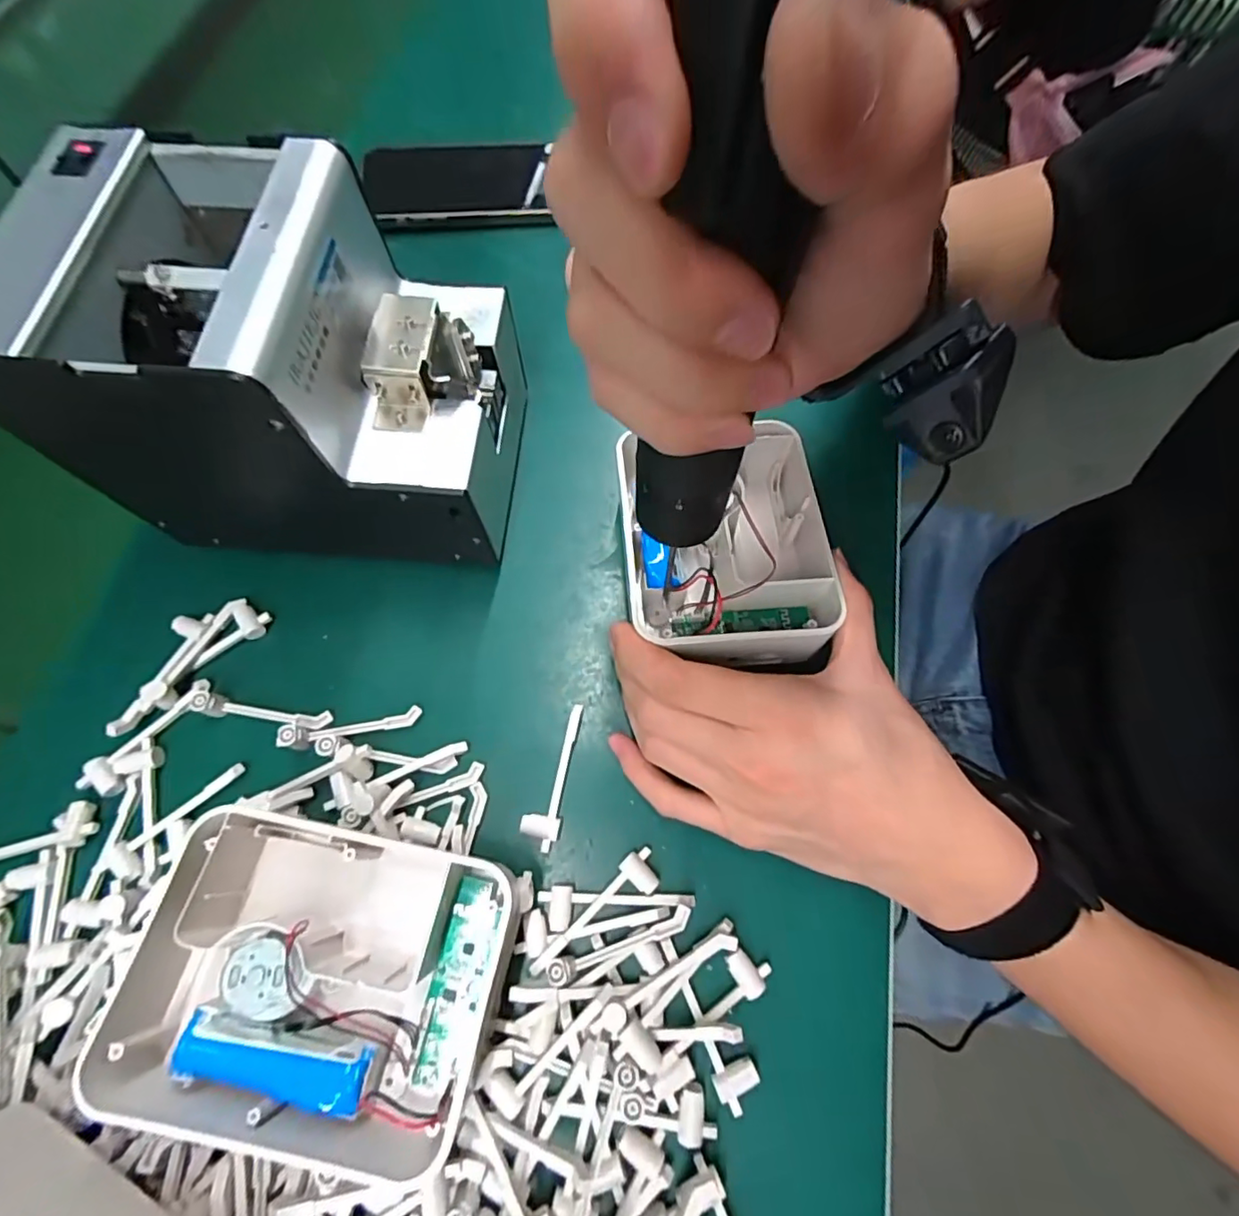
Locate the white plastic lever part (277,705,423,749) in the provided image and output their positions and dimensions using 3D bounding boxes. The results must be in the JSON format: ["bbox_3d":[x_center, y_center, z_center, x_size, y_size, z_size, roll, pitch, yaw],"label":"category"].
[{"bbox_3d":[-0.134,0.059,0.286,0.064,0.013,0.010,-11,68,-6],"label":"white plastic lever part"}]

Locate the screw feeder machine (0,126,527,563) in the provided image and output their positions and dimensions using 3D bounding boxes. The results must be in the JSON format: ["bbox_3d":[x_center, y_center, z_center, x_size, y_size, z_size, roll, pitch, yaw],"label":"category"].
[{"bbox_3d":[-0.146,-0.113,0.282,0.180,0.147,0.128,3,69,2],"label":"screw feeder machine"}]

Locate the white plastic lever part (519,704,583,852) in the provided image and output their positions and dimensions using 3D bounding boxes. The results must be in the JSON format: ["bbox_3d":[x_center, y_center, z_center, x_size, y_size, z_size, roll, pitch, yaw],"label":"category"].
[{"bbox_3d":[-0.033,0.082,0.284,0.018,0.007,0.069,10,68,3],"label":"white plastic lever part"}]

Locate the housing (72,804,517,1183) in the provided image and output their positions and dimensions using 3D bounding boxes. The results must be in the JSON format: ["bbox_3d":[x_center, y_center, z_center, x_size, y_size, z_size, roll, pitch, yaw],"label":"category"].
[{"bbox_3d":[-0.121,0.140,0.228,0.144,0.055,0.095,10,68,3],"label":"housing"}]

